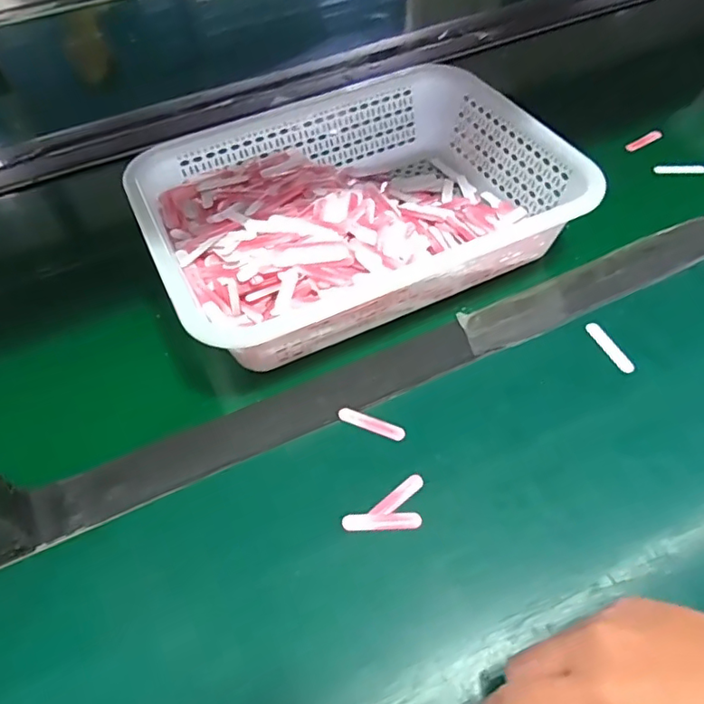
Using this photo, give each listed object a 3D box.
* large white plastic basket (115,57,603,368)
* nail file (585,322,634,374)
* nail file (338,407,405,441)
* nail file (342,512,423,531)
[{"bbox_3d":[0.000,-0.132,0.515,0.357,0.076,0.260,-22,55,-14],"label":"large white plastic basket"},{"bbox_3d":[0.207,-0.004,0.452,0.013,0.004,0.051,-22,54,-14],"label":"nail file"},{"bbox_3d":[0.014,0.052,0.418,0.051,0.004,0.012,19,55,16],"label":"nail file"},{"bbox_3d":[0.020,0.112,0.373,0.051,0.004,0.011,-2,52,1],"label":"nail file"}]

